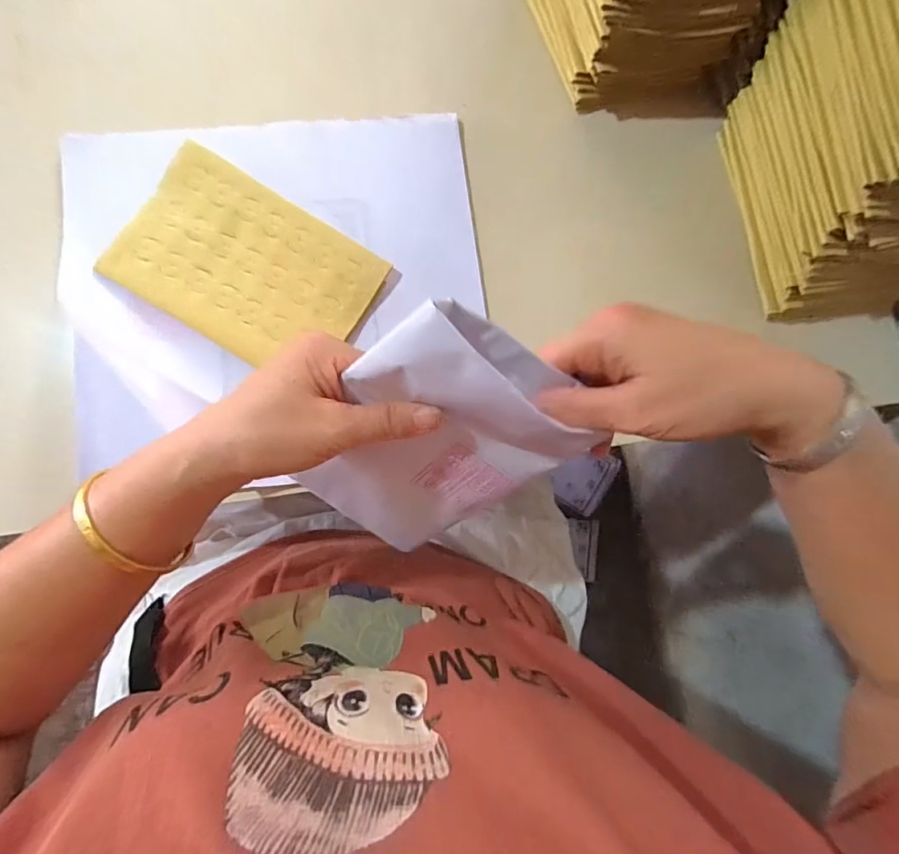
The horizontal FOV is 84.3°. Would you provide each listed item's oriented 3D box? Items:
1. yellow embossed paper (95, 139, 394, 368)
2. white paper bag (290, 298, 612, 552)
[{"bbox_3d":[-0.160,-0.127,0.396,0.191,0.013,0.124,31,81,-2],"label":"yellow embossed paper"},{"bbox_3d":[-0.019,0.015,0.297,0.119,0.194,0.029,30,49,-23],"label":"white paper bag"}]

